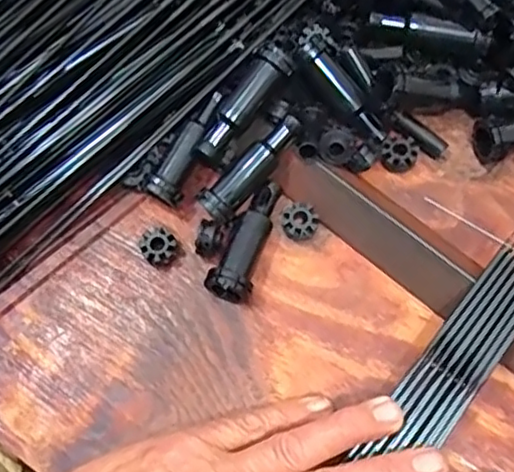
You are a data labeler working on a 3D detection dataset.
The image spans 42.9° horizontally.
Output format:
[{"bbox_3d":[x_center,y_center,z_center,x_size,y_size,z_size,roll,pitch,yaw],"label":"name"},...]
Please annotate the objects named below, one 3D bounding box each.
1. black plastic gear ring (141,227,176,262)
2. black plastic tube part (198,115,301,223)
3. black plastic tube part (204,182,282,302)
[{"bbox_3d":[-0.051,0.005,0.343,0.018,0.016,0.014,-19,68,-7],"label":"black plastic gear ring"},{"bbox_3d":[-0.003,-0.035,0.340,0.016,0.018,0.065,42,86,17],"label":"black plastic tube part"},{"bbox_3d":[-0.003,0.002,0.336,0.020,0.024,0.065,23,69,11],"label":"black plastic tube part"}]

